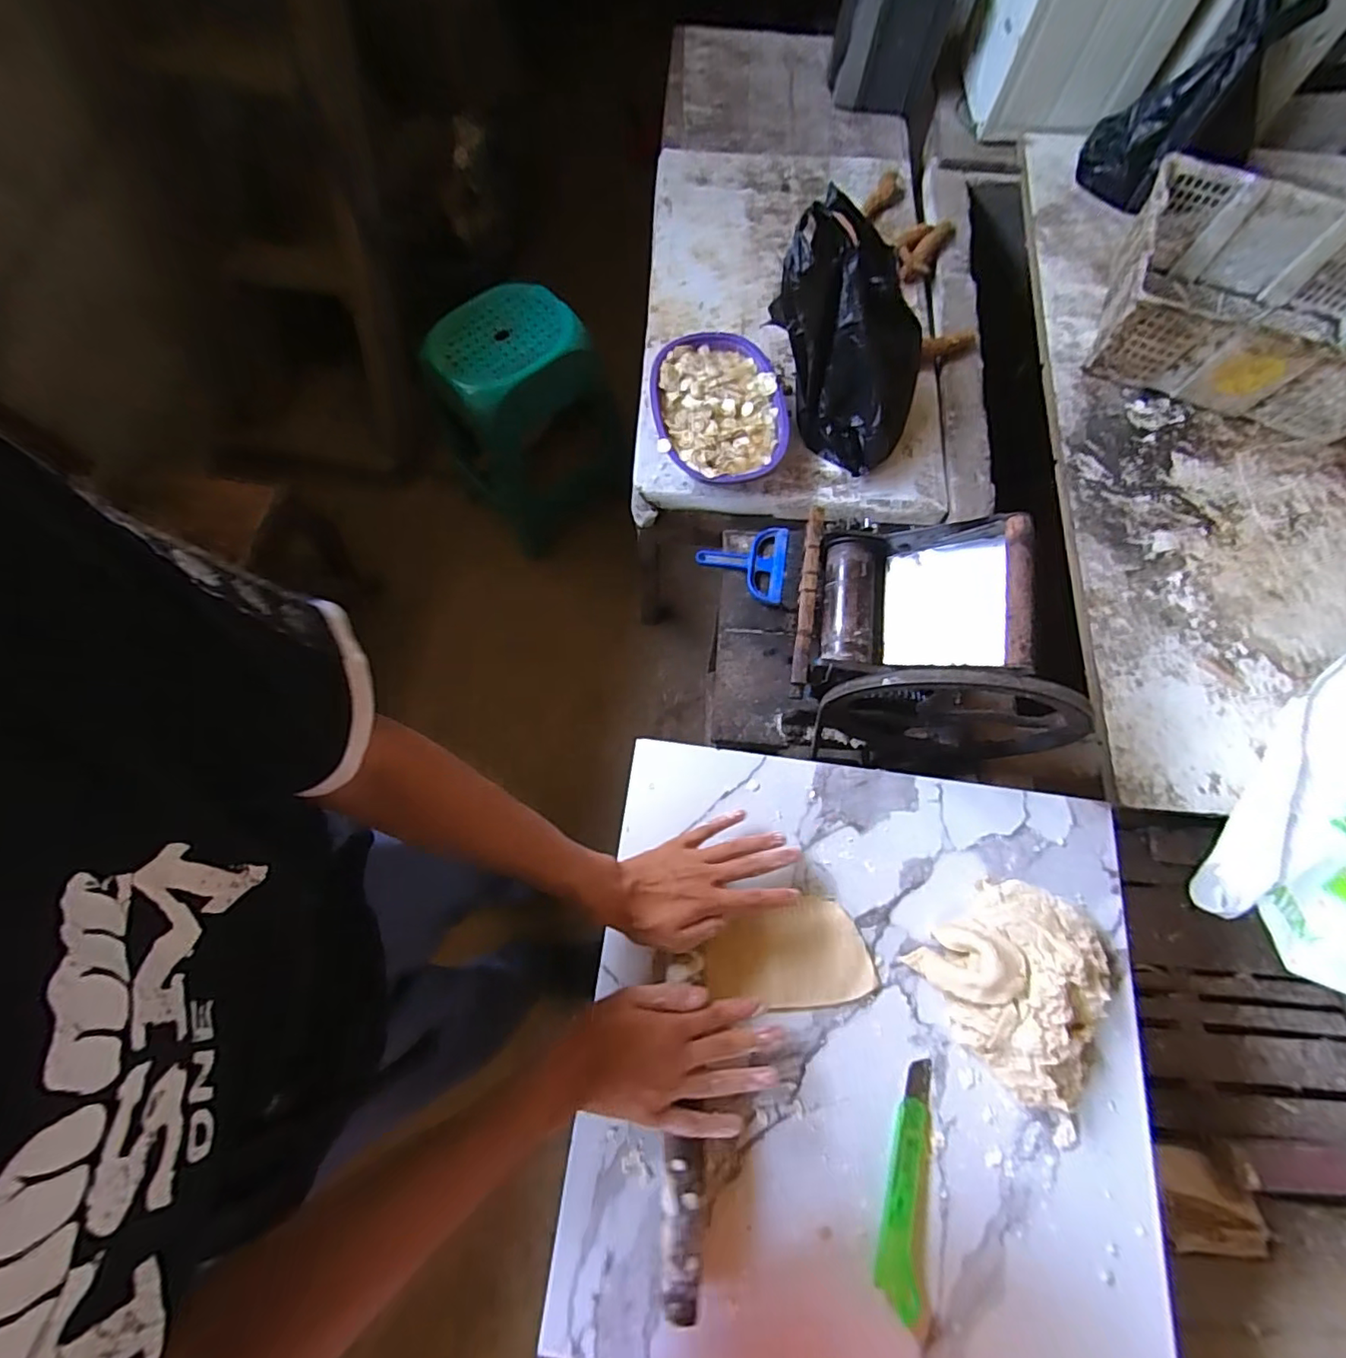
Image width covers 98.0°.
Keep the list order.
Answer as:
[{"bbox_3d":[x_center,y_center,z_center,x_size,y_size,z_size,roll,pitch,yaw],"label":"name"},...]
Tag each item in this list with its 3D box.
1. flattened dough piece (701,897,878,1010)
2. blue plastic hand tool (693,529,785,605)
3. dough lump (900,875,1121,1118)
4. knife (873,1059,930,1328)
[{"bbox_3d":[0.107,0.258,0.547,0.152,0.008,0.086,-5,73,-1],"label":"flattened dough piece"},{"bbox_3d":[0.108,-0.186,0.934,0.139,0.024,0.129,7,73,3],"label":"blue plastic hand tool"},{"bbox_3d":[0.319,0.266,0.515,0.157,0.062,0.160,0,73,0],"label":"dough lump"},{"bbox_3d":[0.193,0.419,0.487,0.035,0.010,0.173,11,73,4],"label":"knife"}]

